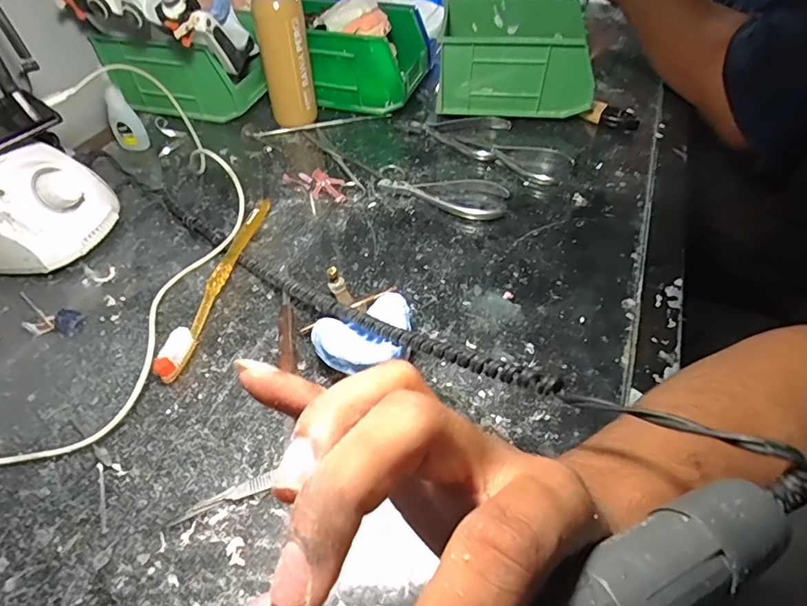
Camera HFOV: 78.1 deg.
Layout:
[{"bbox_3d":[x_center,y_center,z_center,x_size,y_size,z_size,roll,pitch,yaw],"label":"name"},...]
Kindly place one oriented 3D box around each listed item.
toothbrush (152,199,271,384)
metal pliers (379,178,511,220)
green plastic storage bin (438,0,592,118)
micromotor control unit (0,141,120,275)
[{"bbox_3d":[-0.145,-0.019,0.400,0.015,0.018,0.190,8,49,8],"label":"toothbrush"},{"bbox_3d":[0.040,-0.109,0.484,0.121,0.010,0.052,19,51,17],"label":"metal pliers"},{"bbox_3d":[0.129,-0.275,0.570,0.166,0.105,0.114,7,48,7],"label":"green plastic storage bin"},{"bbox_3d":[-0.308,-0.079,0.414,0.091,0.078,0.092,3,48,4],"label":"micromotor control unit"}]

